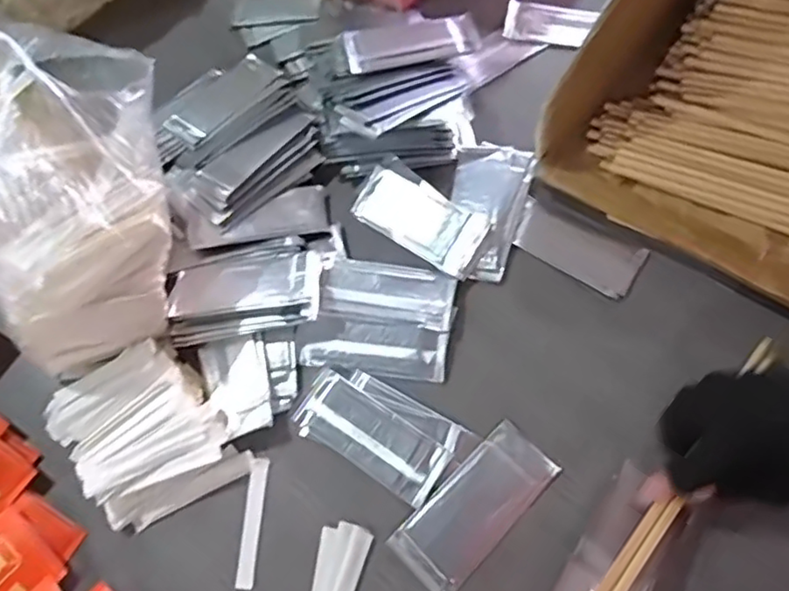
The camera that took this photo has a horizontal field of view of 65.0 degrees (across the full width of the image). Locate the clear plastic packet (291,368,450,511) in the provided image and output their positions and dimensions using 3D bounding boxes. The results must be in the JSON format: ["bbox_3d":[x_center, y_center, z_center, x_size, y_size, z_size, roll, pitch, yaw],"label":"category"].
[{"bbox_3d":[-0.018,0.107,0.474,0.119,0.004,0.050,29,73,17],"label":"clear plastic packet"}]

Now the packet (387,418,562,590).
[{"bbox_3d":[0.058,0.152,0.449,0.056,0.005,0.125,41,77,20],"label":"packet"}]

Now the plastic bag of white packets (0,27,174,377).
[{"bbox_3d":[-0.236,-0.070,0.460,0.186,0.178,0.165,-34,67,-8],"label":"plastic bag of white packets"}]

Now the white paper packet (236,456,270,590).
[{"bbox_3d":[-0.105,0.167,0.460,0.013,0.004,0.091,1,67,6],"label":"white paper packet"}]

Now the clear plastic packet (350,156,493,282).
[{"bbox_3d":[0.023,-0.068,0.539,0.125,0.010,0.061,37,91,25],"label":"clear plastic packet"}]

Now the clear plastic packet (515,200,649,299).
[{"bbox_3d":[0.155,-0.040,0.526,0.105,0.007,0.050,30,73,17],"label":"clear plastic packet"}]

